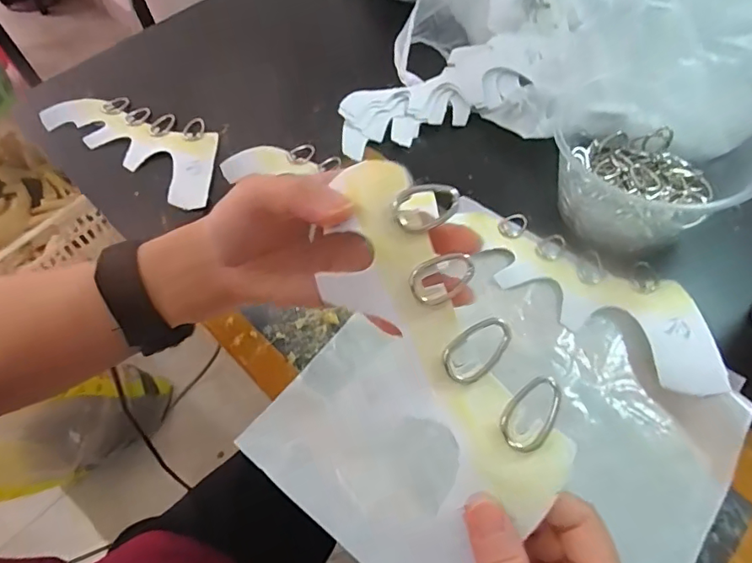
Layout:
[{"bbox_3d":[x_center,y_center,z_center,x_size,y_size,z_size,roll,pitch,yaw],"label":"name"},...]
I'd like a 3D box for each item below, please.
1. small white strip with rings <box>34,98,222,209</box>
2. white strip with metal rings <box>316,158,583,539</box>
[{"bbox_3d":[-0.229,-0.143,0.505,0.208,0.020,0.083,29,64,20],"label":"small white strip with rings"},{"bbox_3d":[0.025,0.026,0.222,0.068,0.011,0.164,-27,88,5],"label":"white strip with metal rings"}]

